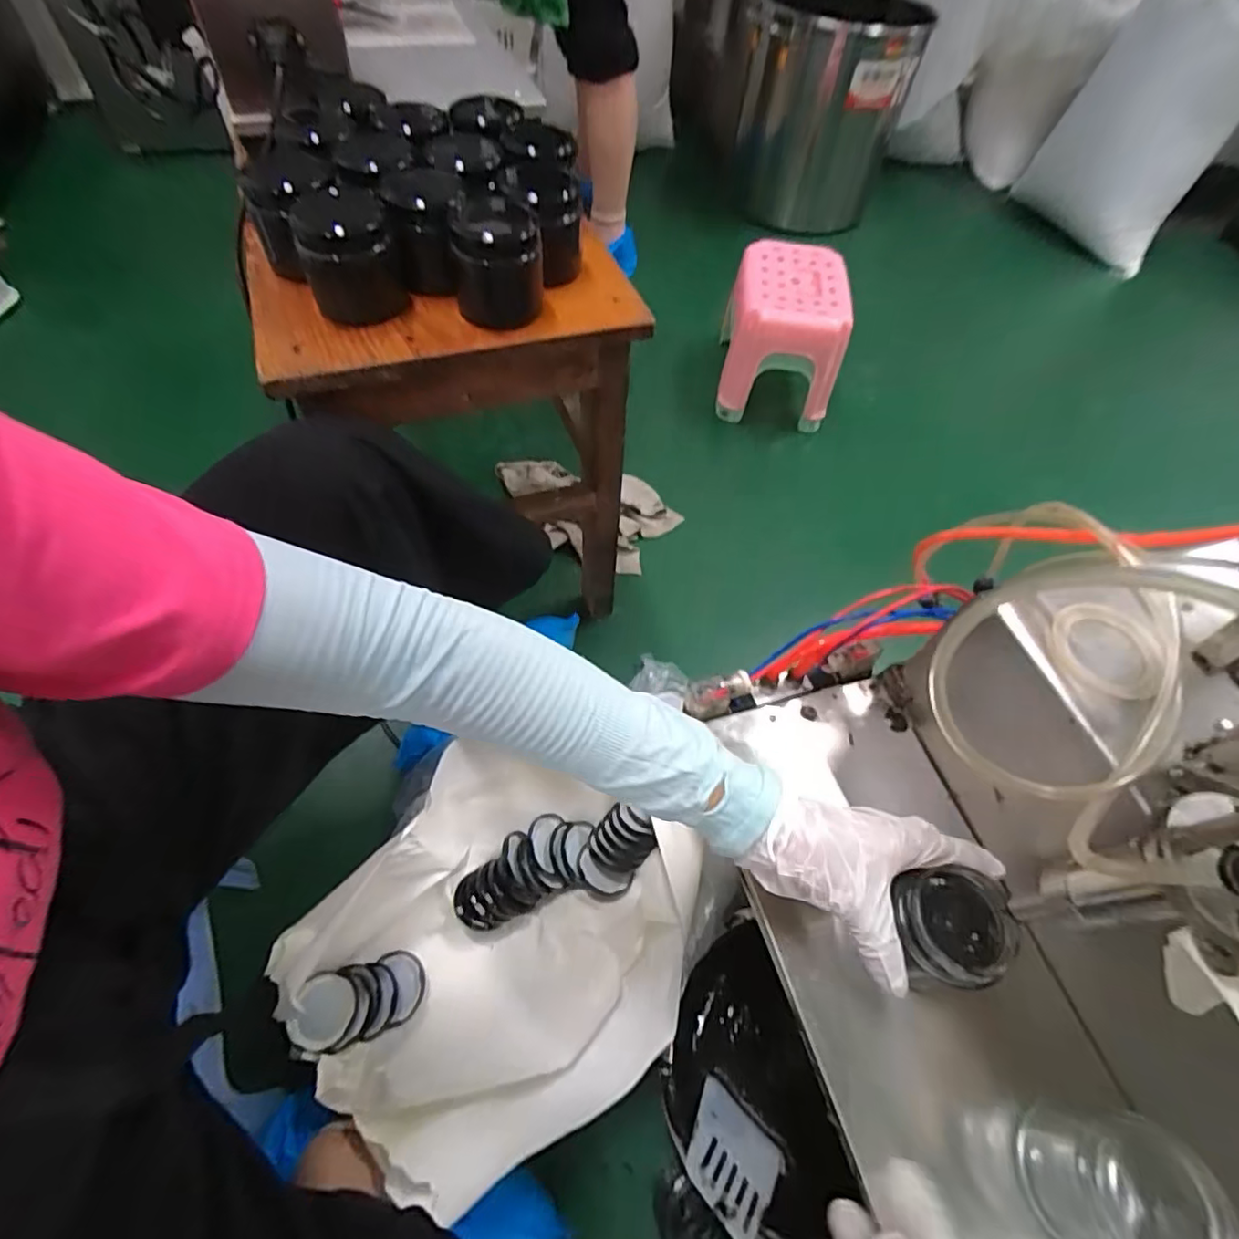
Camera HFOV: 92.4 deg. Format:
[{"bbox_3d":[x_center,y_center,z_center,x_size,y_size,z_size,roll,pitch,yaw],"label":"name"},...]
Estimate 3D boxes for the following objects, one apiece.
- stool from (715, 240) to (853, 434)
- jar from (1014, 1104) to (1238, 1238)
[{"bbox_3d":[0.308,-0.542,1.140,0.218,0.212,0.277,10,58,2],"label":"stool"},{"bbox_3d":[0.257,0.296,0.307,0.051,0.077,0.065,15,58,6],"label":"jar"}]

